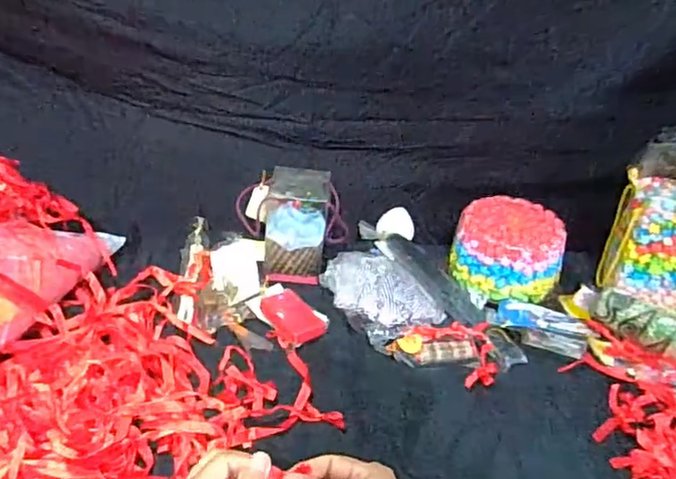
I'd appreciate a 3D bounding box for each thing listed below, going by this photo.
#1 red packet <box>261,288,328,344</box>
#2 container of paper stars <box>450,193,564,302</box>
[{"bbox_3d":[-0.051,0.082,0.634,0.046,0.012,0.072,-19,41,-30],"label":"red packet"},{"bbox_3d":[0.200,0.011,0.701,0.121,0.072,0.111,3,34,-2],"label":"container of paper stars"}]

